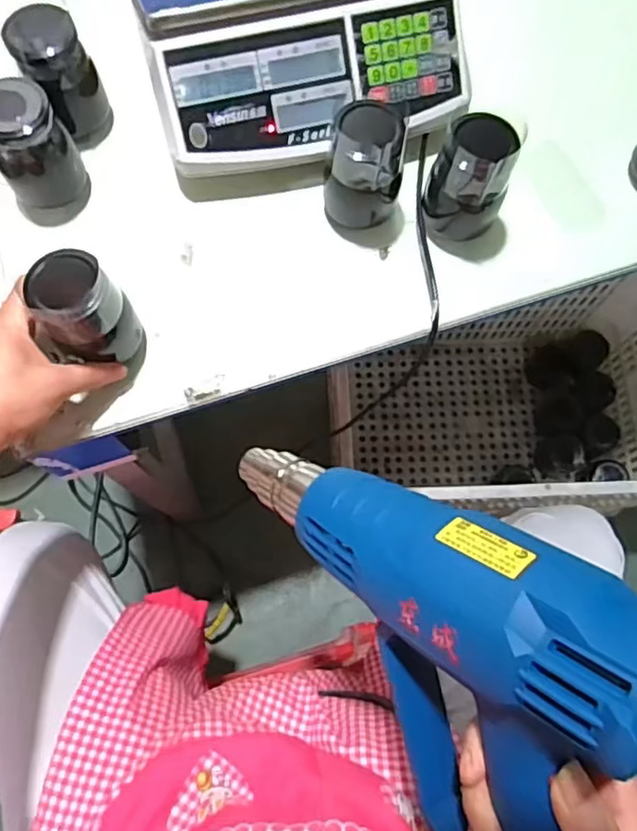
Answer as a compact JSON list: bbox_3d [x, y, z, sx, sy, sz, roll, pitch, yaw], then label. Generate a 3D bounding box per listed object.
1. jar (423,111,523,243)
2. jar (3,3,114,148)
[{"bbox_3d":[0.128,-0.198,0.527,0.064,0.106,0.063,0,72,-1],"label":"jar"},{"bbox_3d":[-0.220,-0.290,0.554,0.057,0.100,0.056,0,72,-1],"label":"jar"}]

